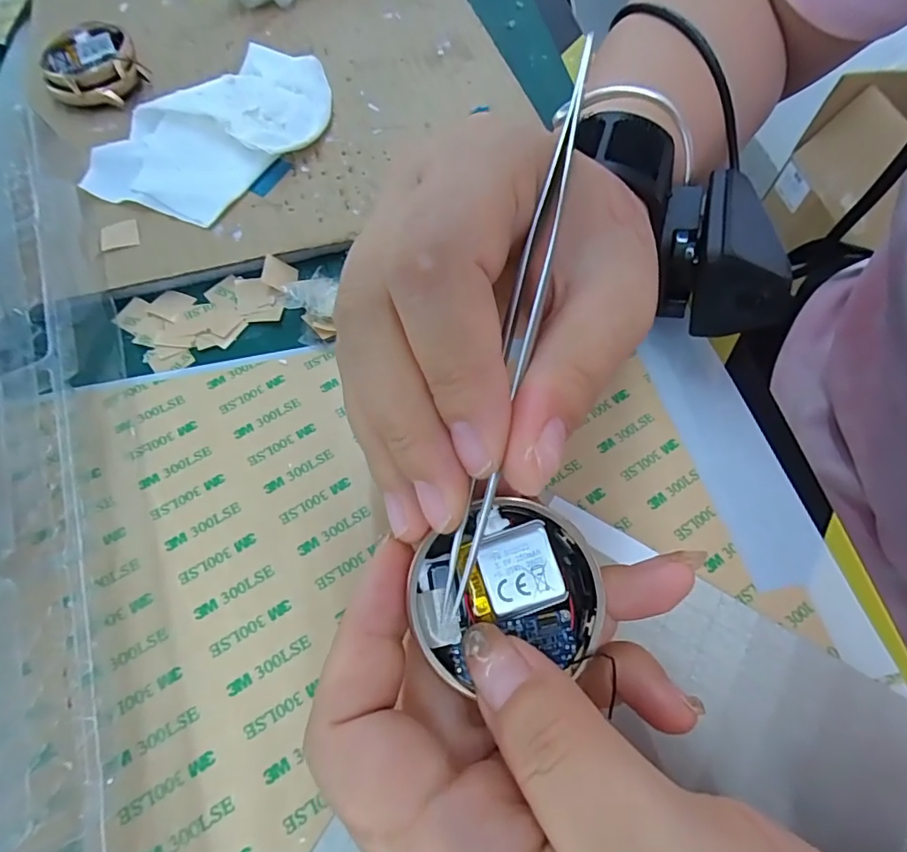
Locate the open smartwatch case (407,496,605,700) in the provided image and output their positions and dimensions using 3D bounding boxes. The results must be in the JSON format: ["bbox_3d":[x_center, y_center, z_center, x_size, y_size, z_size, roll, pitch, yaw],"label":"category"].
[{"bbox_3d":[0.012,0.036,0.120,0.042,0.007,0.037,-5,64,-3],"label":"open smartwatch case"}]

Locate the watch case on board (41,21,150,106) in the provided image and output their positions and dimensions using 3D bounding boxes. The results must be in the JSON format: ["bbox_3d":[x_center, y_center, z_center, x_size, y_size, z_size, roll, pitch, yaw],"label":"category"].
[{"bbox_3d":[-0.185,-0.185,0.268,0.044,0.018,0.050,-24,67,-12],"label":"watch case on board"}]

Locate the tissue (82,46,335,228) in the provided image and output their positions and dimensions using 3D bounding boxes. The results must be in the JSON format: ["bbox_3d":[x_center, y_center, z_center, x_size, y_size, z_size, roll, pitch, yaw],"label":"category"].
[{"bbox_3d":[-0.109,-0.141,0.248,0.072,0.016,0.119,37,69,15],"label":"tissue"}]

